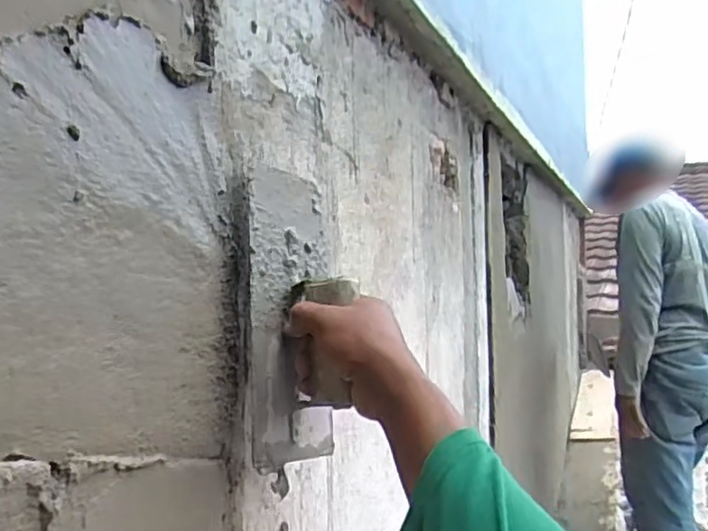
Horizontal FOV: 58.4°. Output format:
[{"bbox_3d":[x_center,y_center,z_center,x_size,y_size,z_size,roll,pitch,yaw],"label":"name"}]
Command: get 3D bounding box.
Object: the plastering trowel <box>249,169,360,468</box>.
[{"bbox_3d":[-0.032,0.036,0.558,0.075,0.262,0.106,-11,-16,31],"label":"plastering trowel"}]

